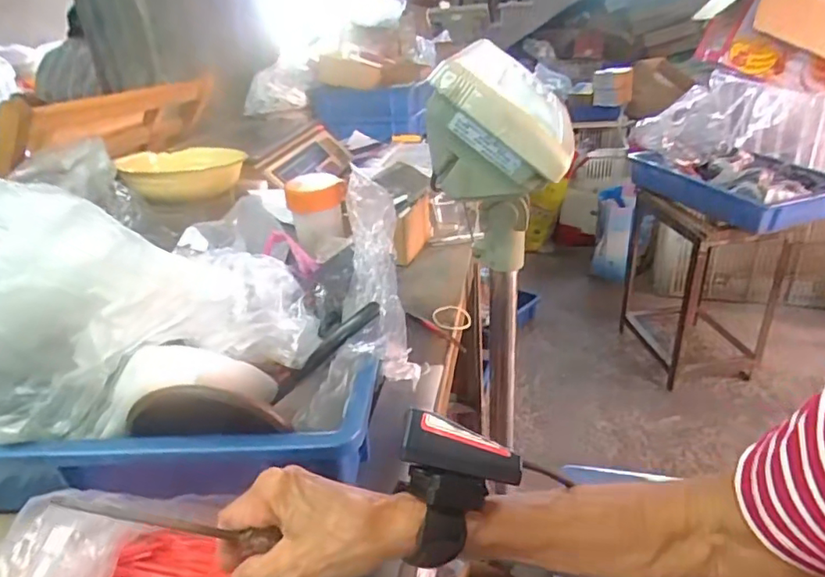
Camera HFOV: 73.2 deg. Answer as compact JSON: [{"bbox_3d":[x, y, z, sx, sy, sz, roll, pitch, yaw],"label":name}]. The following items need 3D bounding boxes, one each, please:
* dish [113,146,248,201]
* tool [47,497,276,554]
[{"bbox_3d":[-0.361,-0.187,0.891,0.190,0.055,0.143,-18,31,-25],"label":"dish"},{"bbox_3d":[-0.129,0.126,0.298,0.113,0.010,0.007,24,17,-25],"label":"tool"}]

